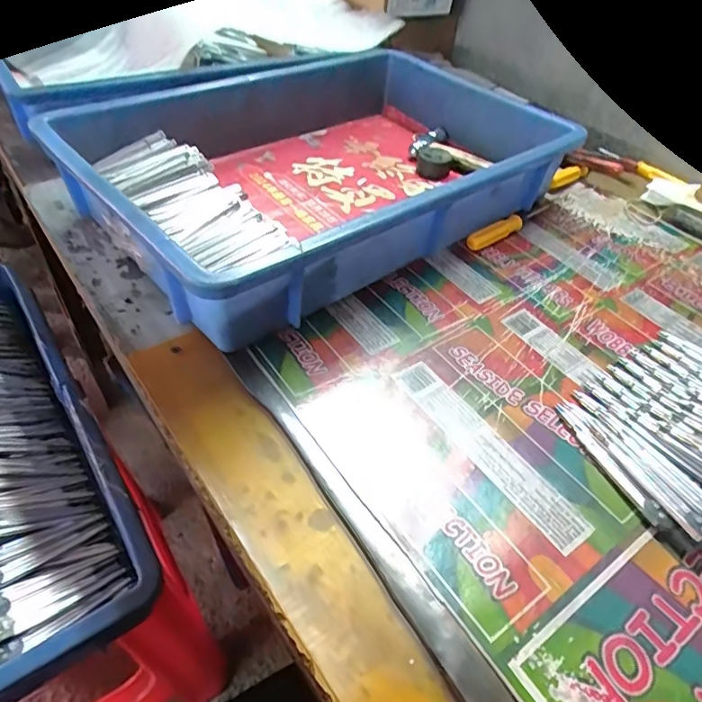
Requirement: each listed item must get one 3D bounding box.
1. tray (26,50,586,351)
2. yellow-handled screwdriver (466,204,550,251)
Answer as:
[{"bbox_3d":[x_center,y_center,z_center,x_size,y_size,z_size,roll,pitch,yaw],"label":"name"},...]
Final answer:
[{"bbox_3d":[-0.027,-0.187,0.498,0.423,0.082,0.315,-30,56,-29],"label":"tray"},{"bbox_3d":[0.163,-0.128,0.509,0.137,0.017,0.016,-30,56,-29],"label":"yellow-handled screwdriver"}]

